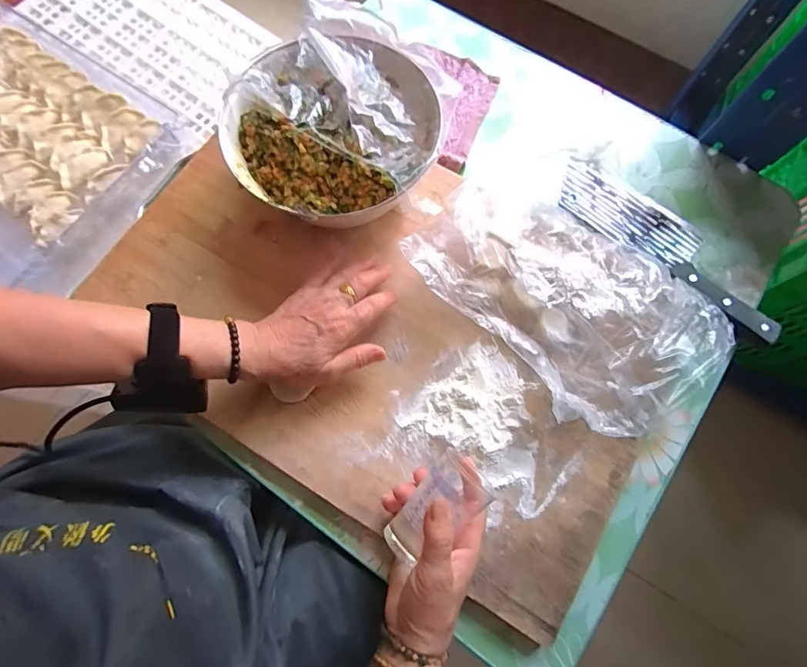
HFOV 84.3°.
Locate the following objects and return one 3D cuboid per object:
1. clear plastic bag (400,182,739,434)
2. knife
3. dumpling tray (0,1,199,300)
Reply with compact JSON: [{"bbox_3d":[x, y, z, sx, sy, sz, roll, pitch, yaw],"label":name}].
[{"bbox_3d":[0.154,-0.028,0.415,0.291,0.061,0.166,35,77,9],"label":"clear plastic bag"},{"bbox_3d":[0.281,-0.099,0.476,0.076,0.028,0.261,-43,79,-11],"label":"knife"},{"bbox_3d":[-0.544,-0.232,0.597,0.407,0.059,0.369,34,77,9],"label":"dumpling tray"}]

